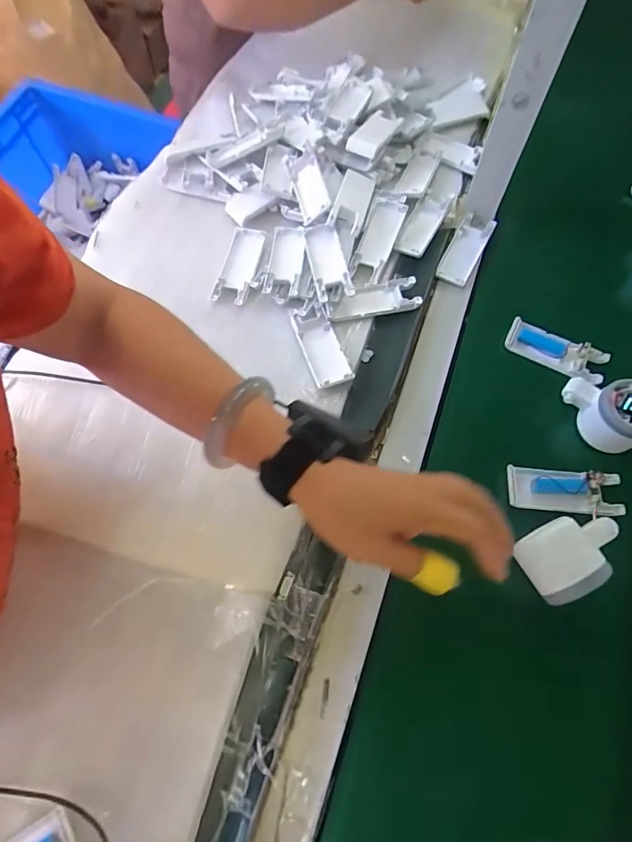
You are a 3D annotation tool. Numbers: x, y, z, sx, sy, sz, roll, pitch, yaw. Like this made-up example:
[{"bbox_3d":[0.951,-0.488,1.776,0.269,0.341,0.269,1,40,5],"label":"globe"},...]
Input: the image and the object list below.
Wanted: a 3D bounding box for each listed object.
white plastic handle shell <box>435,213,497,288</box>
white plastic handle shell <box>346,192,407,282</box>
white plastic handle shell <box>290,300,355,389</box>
[{"bbox_3d":[0.180,-0.208,0.545,0.039,0.011,0.107,27,68,9],"label":"white plastic handle shell"},{"bbox_3d":[0.075,-0.219,0.535,0.040,0.027,0.124,20,67,6],"label":"white plastic handle shell"},{"bbox_3d":[0.004,-0.082,0.485,0.038,0.015,0.106,-17,67,-8],"label":"white plastic handle shell"}]

